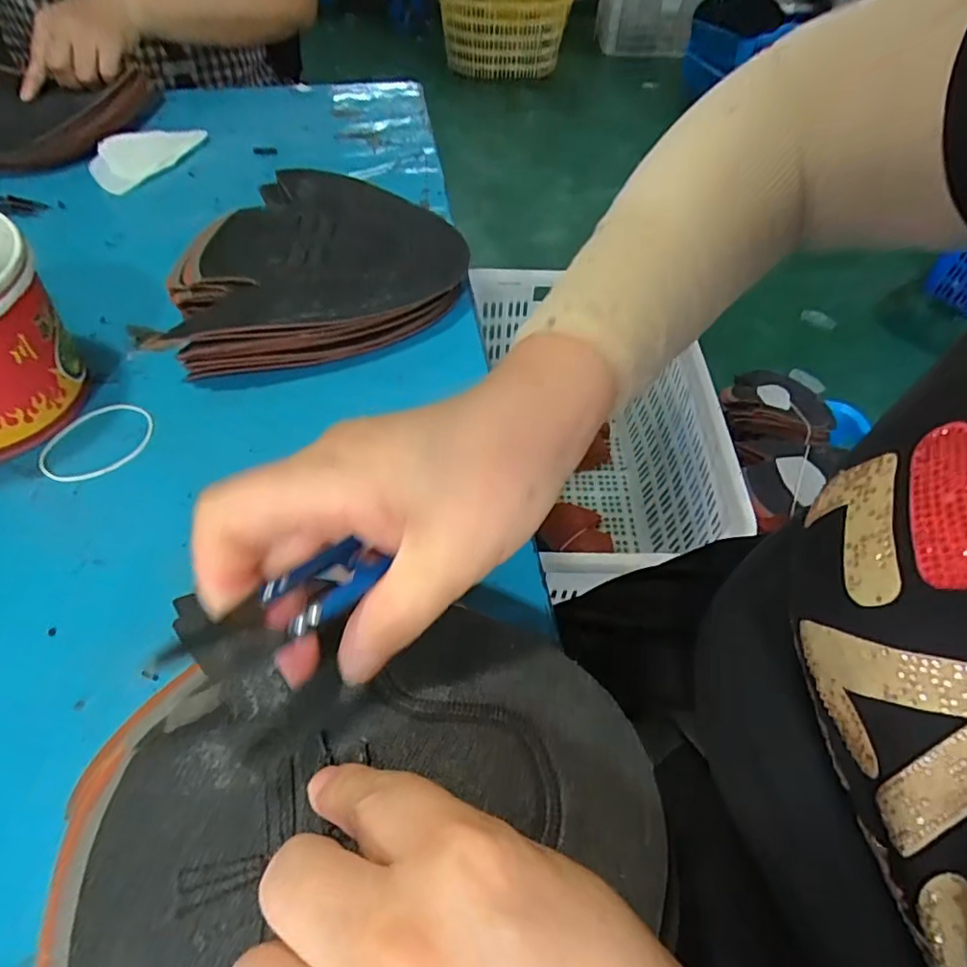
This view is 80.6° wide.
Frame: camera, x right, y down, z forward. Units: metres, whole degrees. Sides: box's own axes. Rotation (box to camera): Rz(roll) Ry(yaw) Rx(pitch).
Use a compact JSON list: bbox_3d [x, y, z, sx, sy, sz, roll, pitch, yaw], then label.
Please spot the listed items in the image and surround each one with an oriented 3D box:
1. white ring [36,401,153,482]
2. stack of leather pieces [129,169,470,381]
[{"bbox_3d":[-0.219,-0.024,0.325,0.058,0.004,0.058,1,53,-2],"label":"white ring"},{"bbox_3d":[-0.121,-0.155,0.399,0.217,0.041,0.195,-7,54,-8],"label":"stack of leather pieces"}]

